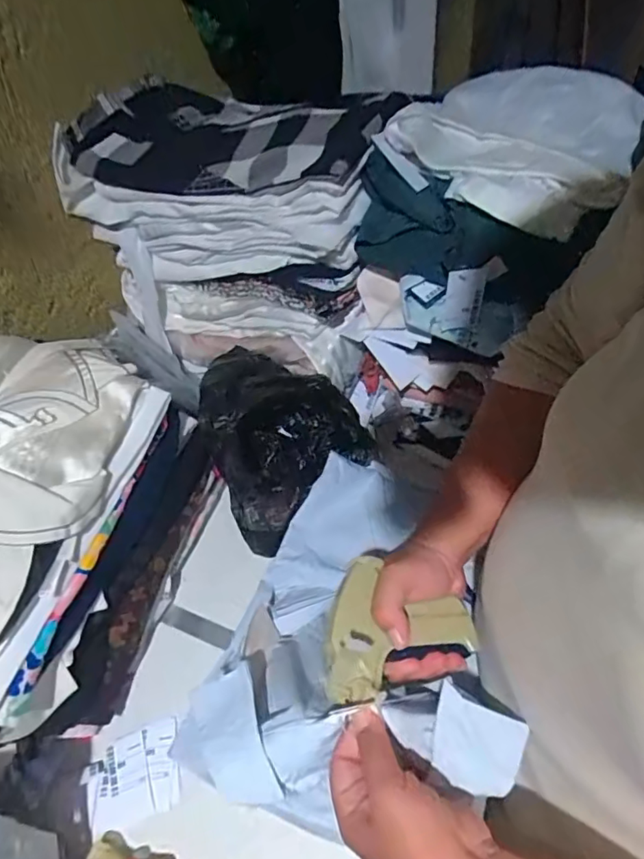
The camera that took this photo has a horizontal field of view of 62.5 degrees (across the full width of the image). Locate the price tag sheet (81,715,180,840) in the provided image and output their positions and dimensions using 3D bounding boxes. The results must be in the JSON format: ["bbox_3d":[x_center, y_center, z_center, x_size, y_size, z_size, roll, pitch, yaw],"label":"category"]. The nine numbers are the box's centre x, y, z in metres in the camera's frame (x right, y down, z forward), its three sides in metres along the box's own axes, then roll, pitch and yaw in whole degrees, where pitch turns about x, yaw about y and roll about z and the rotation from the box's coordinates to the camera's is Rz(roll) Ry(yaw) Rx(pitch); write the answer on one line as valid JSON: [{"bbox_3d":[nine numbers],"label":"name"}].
[{"bbox_3d":[-0.176,0.320,0.493,0.083,0.011,0.075,-18,51,-6],"label":"price tag sheet"}]

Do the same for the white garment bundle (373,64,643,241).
[{"bbox_3d":[0.215,-0.320,0.562,0.215,0.055,0.295,22,56,22],"label":"white garment bundle"}]

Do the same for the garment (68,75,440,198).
[{"bbox_3d":[-0.103,-0.341,0.608,0.359,0.066,0.189,17,54,18],"label":"garment"}]

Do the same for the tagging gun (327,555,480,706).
[{"bbox_3d":[0.051,0.148,0.417,0.125,0.051,0.091,-23,52,-13],"label":"tagging gun"}]

